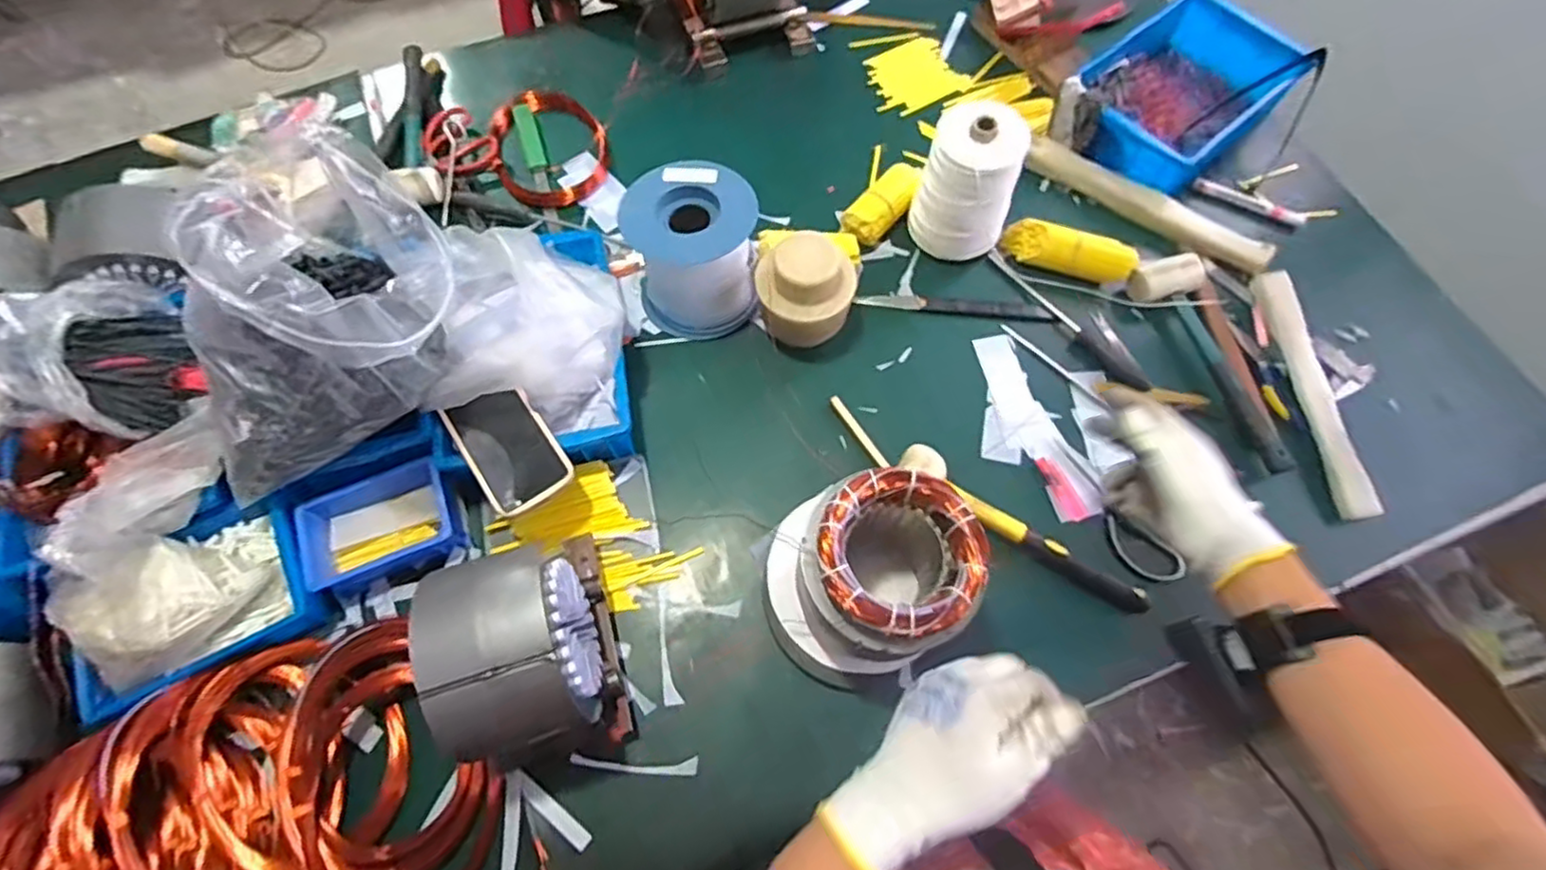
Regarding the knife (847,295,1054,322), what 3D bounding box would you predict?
[{"bbox_3d":[0.226,-0.162,0.853,0.233,0.014,0.023,6,67,3],"label":"knife"}]

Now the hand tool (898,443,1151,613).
[{"bbox_3d":[0.263,0.094,0.717,0.283,0.055,0.032,29,70,12],"label":"hand tool"}]

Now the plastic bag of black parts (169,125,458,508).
[{"bbox_3d":[-0.417,-0.115,0.605,0.264,0.226,0.201,-19,68,-7],"label":"plastic bag of black parts"}]

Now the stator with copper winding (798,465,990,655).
[{"bbox_3d":[0.101,0.125,0.632,0.129,0.186,0.144,-12,67,-5],"label":"stator with copper winding"}]

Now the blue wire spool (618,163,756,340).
[{"bbox_3d":[-0.093,-0.217,0.809,0.146,0.134,0.145,-5,67,-2],"label":"blue wire spool"}]

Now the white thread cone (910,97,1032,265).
[{"bbox_3d":[0.233,-0.294,0.822,0.115,0.164,0.090,16,68,7],"label":"white thread cone"}]

